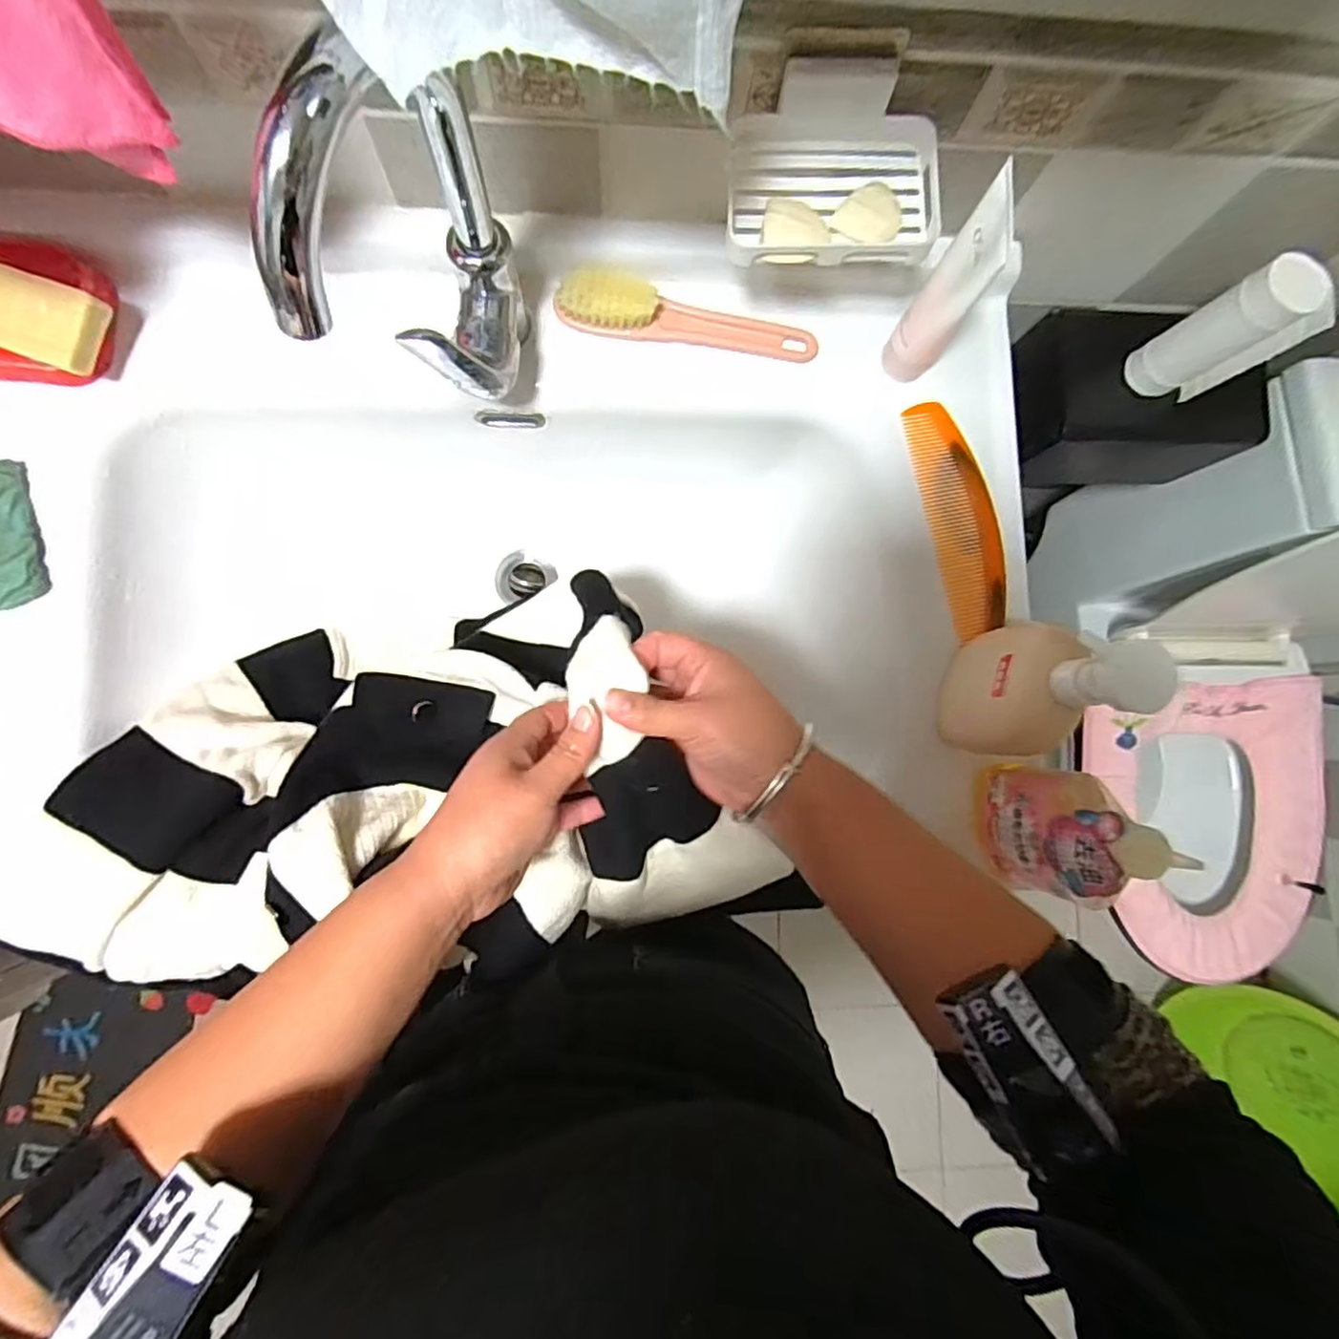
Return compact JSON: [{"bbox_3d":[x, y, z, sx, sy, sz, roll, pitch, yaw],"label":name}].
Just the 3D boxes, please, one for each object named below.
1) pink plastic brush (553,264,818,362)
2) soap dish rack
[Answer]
[{"bbox_3d":[0.016,-0.267,0.497,0.197,0.040,0.030,5,85,-4],"label":"pink plastic brush"},{"bbox_3d":[0.099,-0.295,0.396,0.131,0.047,0.094,-2,85,-5],"label":"soap dish rack"}]

